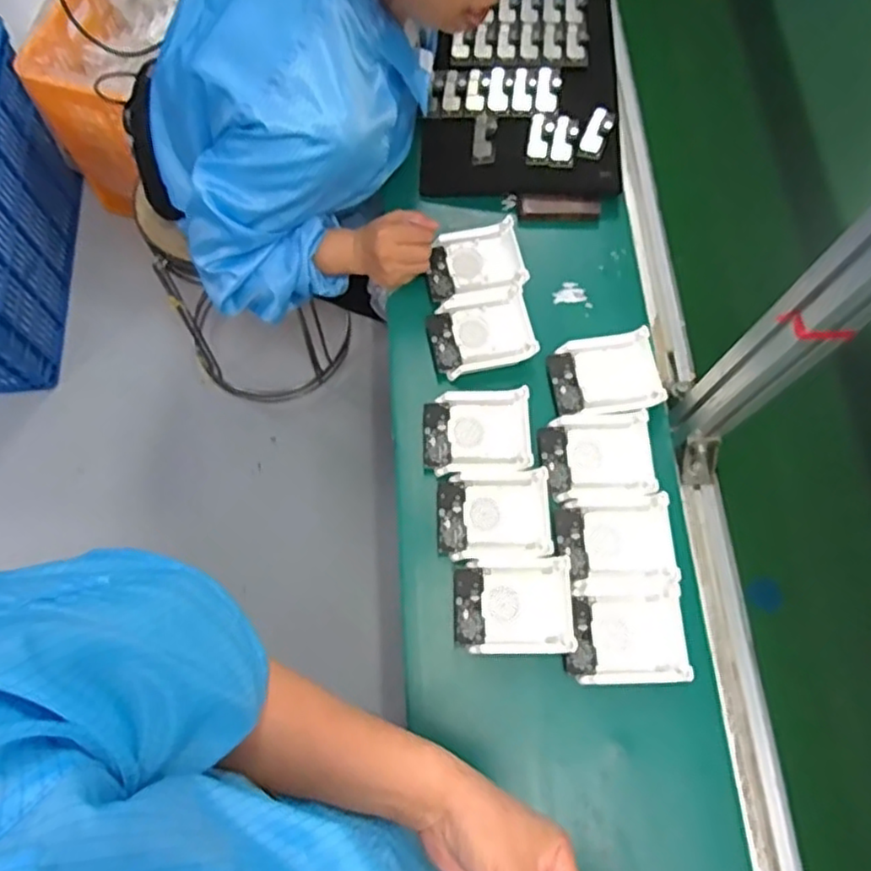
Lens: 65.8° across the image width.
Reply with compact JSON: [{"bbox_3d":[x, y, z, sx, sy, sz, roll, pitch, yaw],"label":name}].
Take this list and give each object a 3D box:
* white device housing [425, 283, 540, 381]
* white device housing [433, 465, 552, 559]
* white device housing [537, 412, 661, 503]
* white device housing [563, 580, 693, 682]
[{"bbox_3d":[0.048,-0.115,0.751,0.108,0.033,0.092,-13,71,-7],"label":"white device housing"},{"bbox_3d":[0.058,0.081,0.675,0.111,0.027,0.085,-1,70,-3],"label":"white device housing"},{"bbox_3d":[0.166,0.019,0.696,0.107,0.024,0.088,-2,70,-3],"label":"white device housing"},{"bbox_3d":[0.184,0.192,0.646,0.108,0.019,0.085,-2,70,-3],"label":"white device housing"}]

